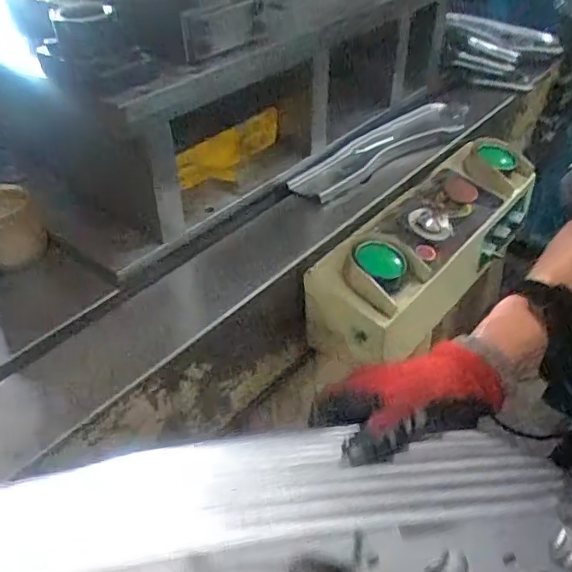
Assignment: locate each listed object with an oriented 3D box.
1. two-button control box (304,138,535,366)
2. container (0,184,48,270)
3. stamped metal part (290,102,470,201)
[{"bbox_3d":[0.235,-0.075,0.937,0.148,0.134,0.484,29,49,31],"label":"two-button control box"},{"bbox_3d":[-0.372,-0.076,0.775,0.080,0.096,0.080,-1,40,1],"label":"container"},{"bbox_3d":[0.185,-0.245,1.044,0.101,0.033,0.448,31,50,32],"label":"stamped metal part"}]

